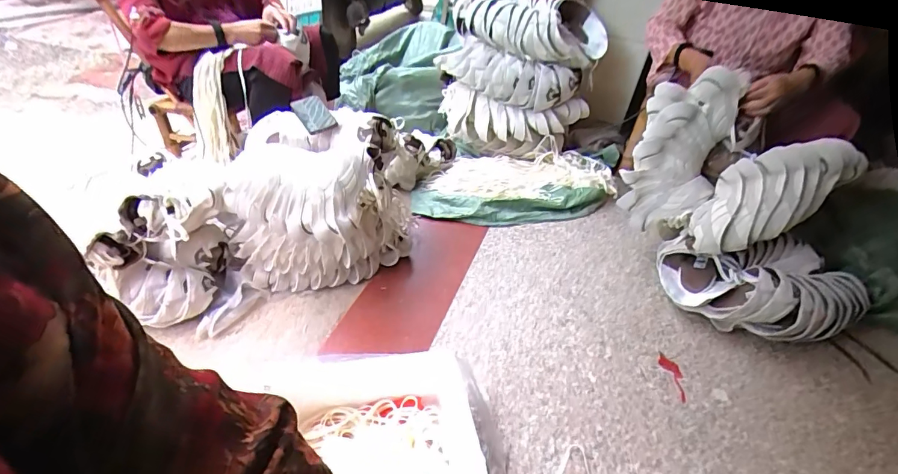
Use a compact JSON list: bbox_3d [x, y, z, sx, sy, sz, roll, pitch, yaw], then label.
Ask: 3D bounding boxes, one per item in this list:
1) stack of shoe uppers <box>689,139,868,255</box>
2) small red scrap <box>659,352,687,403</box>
[{"bbox_3d":[0.748,-0.108,1.073,0.390,0.135,0.147,-33,44,14],"label":"stack of shoe uppers"},{"bbox_3d":[0.506,0.312,1.019,0.042,0.006,0.116,-5,41,-15],"label":"small red scrap"}]

